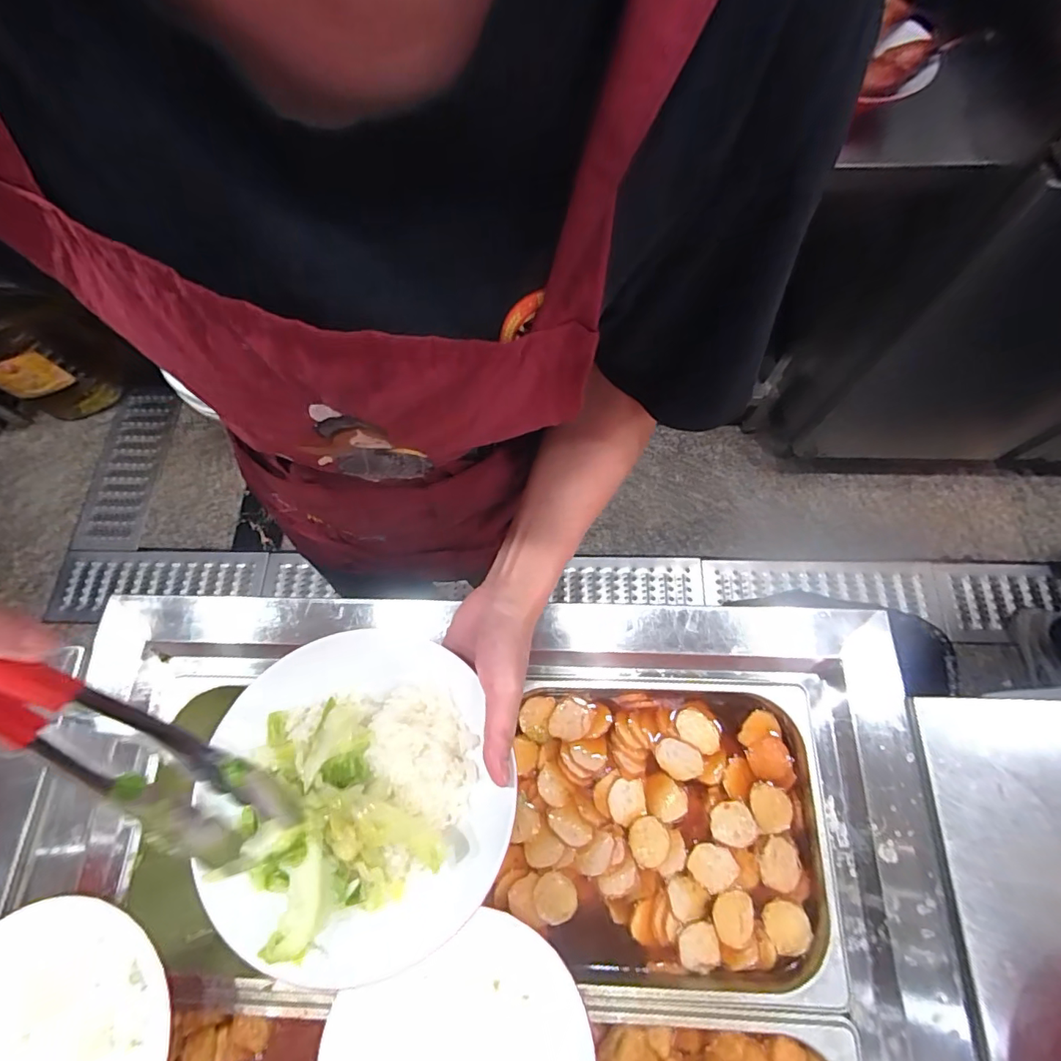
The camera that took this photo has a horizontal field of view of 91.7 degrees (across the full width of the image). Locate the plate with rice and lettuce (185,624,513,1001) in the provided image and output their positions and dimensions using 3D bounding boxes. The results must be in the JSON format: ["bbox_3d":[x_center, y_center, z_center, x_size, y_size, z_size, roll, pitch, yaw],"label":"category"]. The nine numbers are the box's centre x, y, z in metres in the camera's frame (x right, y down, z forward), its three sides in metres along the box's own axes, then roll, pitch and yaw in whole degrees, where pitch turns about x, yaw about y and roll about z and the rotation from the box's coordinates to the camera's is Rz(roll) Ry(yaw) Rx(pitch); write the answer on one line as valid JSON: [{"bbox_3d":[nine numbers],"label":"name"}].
[{"bbox_3d":[-0.112,0.166,0.329,0.178,0.061,0.191,-1,70,2],"label":"plate with rice and lettuce"}]

